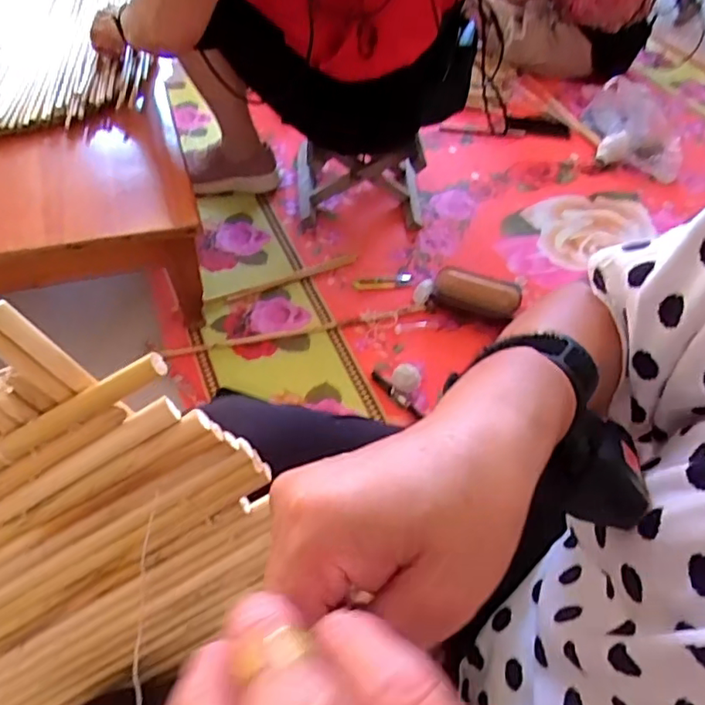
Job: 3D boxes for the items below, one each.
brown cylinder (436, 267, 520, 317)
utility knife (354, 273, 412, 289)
[{"bbox_3d":[0.225,-0.108,1.067,0.154,0.053,0.075,15,50,7],"label":"brown cylinder"},{"bbox_3d":[0.058,-0.134,1.126,0.114,0.008,0.031,-10,51,-13],"label":"utility knife"}]

